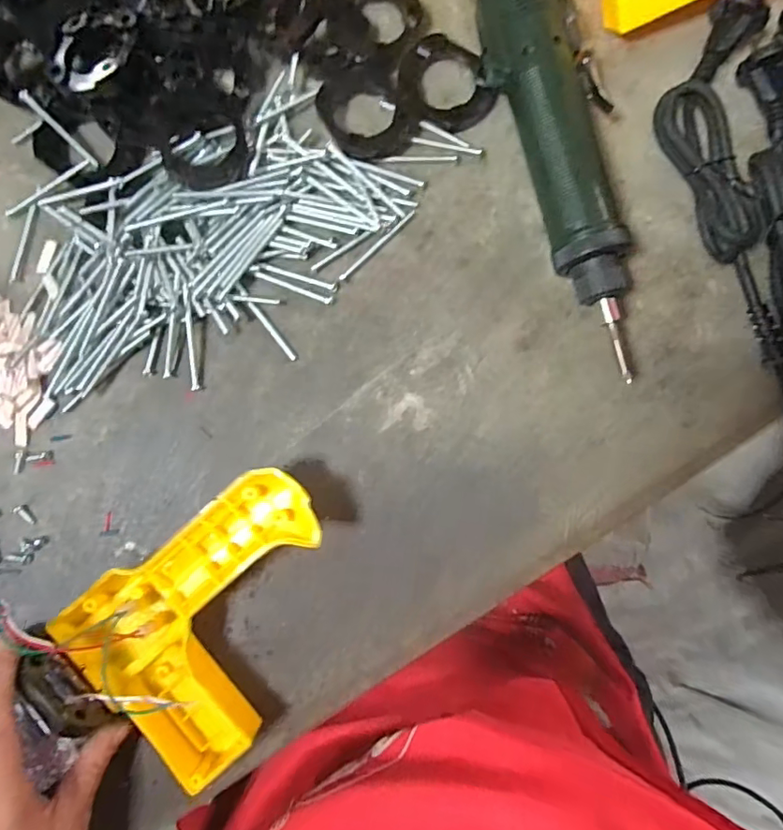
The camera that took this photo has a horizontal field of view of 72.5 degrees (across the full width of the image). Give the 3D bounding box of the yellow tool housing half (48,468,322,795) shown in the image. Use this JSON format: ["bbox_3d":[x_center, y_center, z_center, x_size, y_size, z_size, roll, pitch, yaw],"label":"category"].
[{"bbox_3d":[-0.090,0.107,0.295,0.149,0.032,0.116,-44,87,-4],"label":"yellow tool housing half"}]

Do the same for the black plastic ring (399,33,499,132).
[{"bbox_3d":[0.034,-0.207,0.334,0.054,0.010,0.059,0,85,0],"label":"black plastic ring"}]

